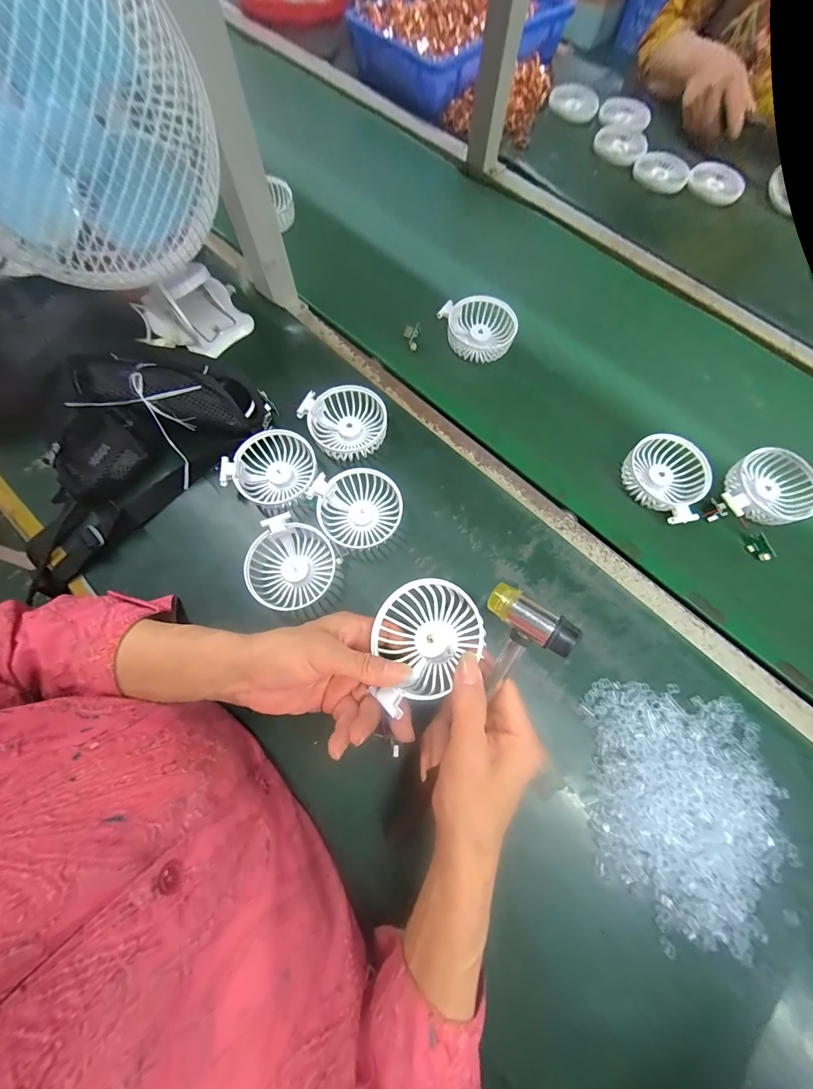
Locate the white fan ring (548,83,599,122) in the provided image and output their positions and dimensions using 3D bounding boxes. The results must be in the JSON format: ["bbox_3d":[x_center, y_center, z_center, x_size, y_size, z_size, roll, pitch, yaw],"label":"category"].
[{"bbox_3d":[0.300,-0.789,0.632,0.086,0.012,0.092,7,74,0],"label":"white fan ring"}]

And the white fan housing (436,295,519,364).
[{"bbox_3d":[0.098,-0.288,0.471,0.085,0.029,0.085,-19,75,-7],"label":"white fan housing"}]

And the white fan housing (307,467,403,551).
[{"bbox_3d":[-0.051,-0.040,0.389,0.088,0.032,0.078,-19,75,-7],"label":"white fan housing"}]

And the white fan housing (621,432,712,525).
[{"bbox_3d":[0.307,-0.079,0.413,0.081,0.027,0.098,-33,78,-10],"label":"white fan housing"}]

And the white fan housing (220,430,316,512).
[{"bbox_3d":[-0.147,-0.082,0.401,0.085,0.039,0.086,0,74,-2],"label":"white fan housing"}]

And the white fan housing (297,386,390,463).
[{"bbox_3d":[-0.069,-0.143,0.418,0.086,0.035,0.085,0,74,-2],"label":"white fan housing"}]

